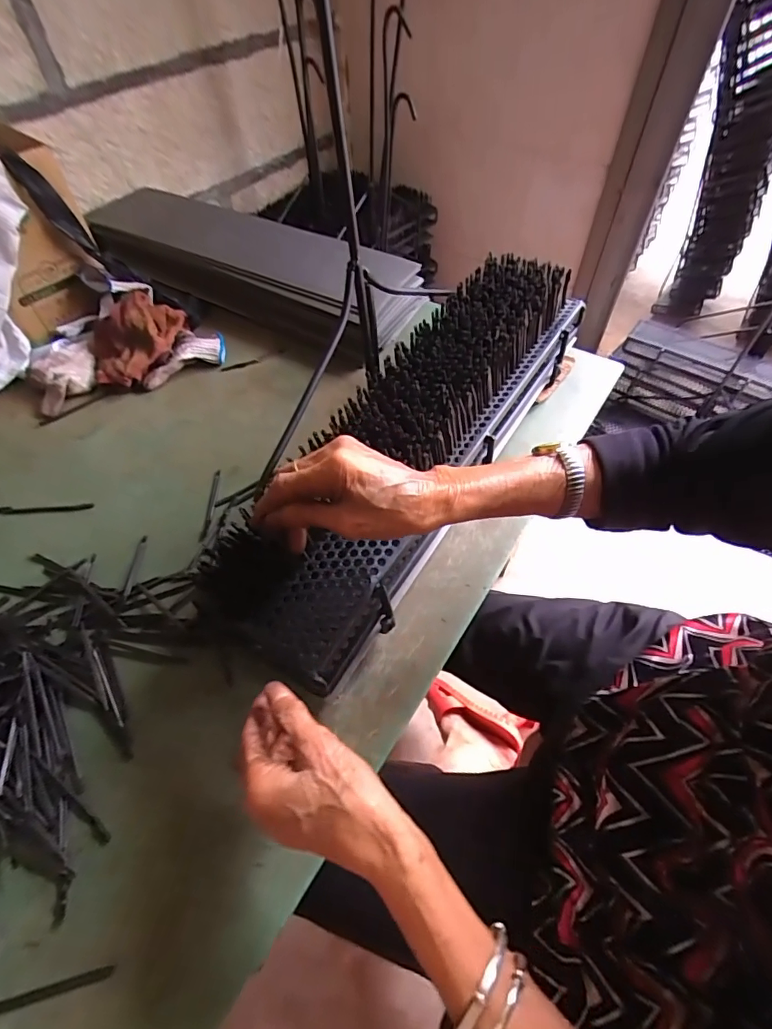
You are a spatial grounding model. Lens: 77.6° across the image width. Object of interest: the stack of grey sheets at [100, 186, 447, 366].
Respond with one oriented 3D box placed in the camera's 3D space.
[{"bbox_3d":[-0.224,-0.417,0.821,0.607,0.125,0.167,25,56,19],"label":"stack of grey sheets"}]

